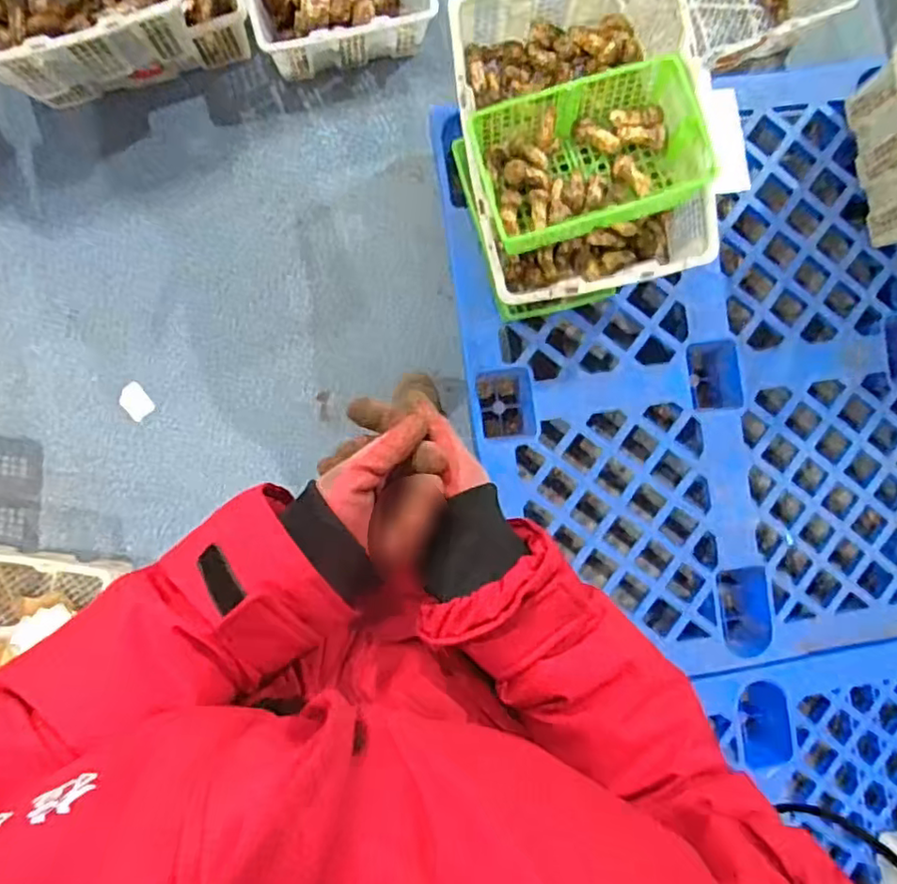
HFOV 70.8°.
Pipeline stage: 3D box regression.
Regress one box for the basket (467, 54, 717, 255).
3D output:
[{"bbox_3d":[0.223,-0.456,1.008,0.348,0.102,0.232,-18,91,-4],"label":"basket"}]

